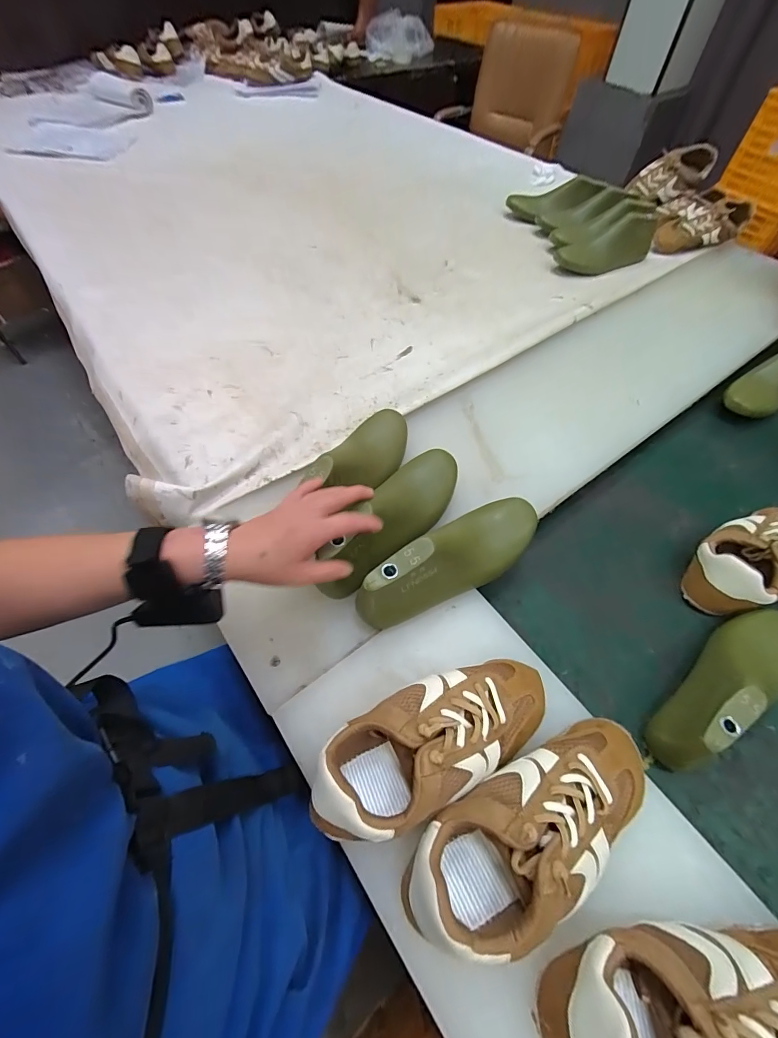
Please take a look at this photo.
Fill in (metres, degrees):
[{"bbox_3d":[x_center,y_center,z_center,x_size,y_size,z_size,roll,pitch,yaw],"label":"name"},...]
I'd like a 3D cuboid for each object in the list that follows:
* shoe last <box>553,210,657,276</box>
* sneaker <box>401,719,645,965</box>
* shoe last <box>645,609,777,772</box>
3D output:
[{"bbox_3d":[0.463,-0.571,0.825,0.214,0.069,0.077,-24,59,-15],"label":"shoe last"},{"bbox_3d":[0.118,0.236,0.306,0.214,0.076,0.088,-24,60,-14],"label":"sneaker"},{"bbox_3d":[0.353,0.163,0.404,0.227,0.085,0.070,-28,62,-18],"label":"shoe last"}]

